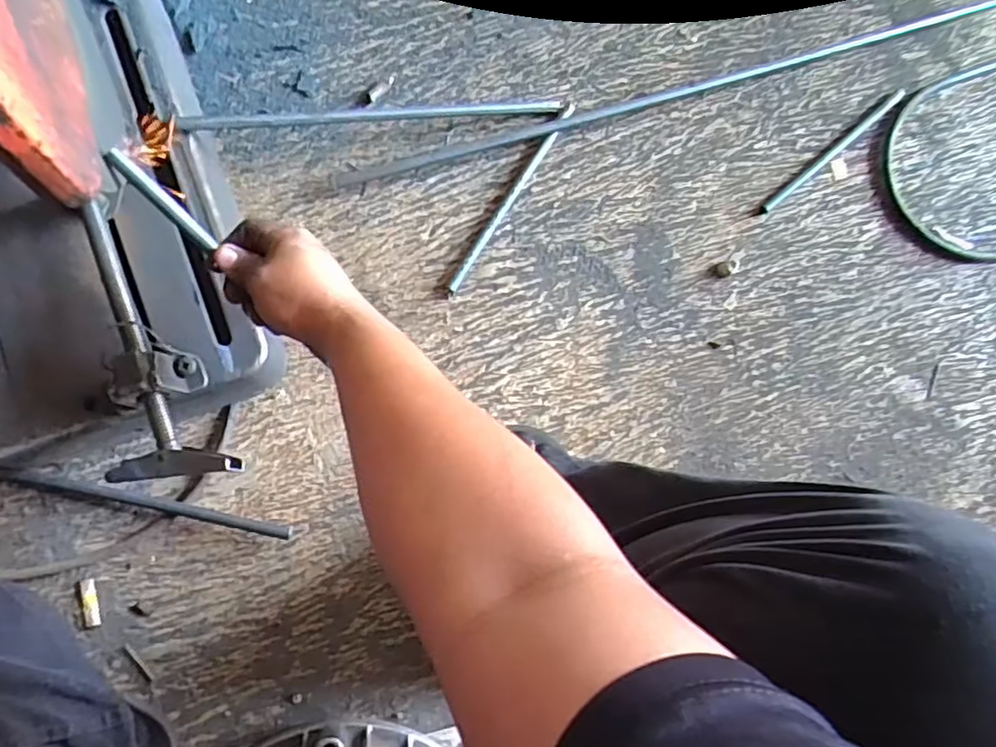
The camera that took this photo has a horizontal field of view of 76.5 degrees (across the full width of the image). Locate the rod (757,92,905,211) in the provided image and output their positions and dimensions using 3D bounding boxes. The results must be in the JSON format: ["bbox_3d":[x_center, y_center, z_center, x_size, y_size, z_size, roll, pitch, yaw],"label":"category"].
[{"bbox_3d":[0.401,-0.267,0.749,0.248,0.010,0.011,-40,89,-9],"label":"rod"}]

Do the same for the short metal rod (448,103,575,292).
[{"bbox_3d":[0.017,-0.193,0.680,0.012,0.009,0.250,32,81,-2],"label":"short metal rod"}]

